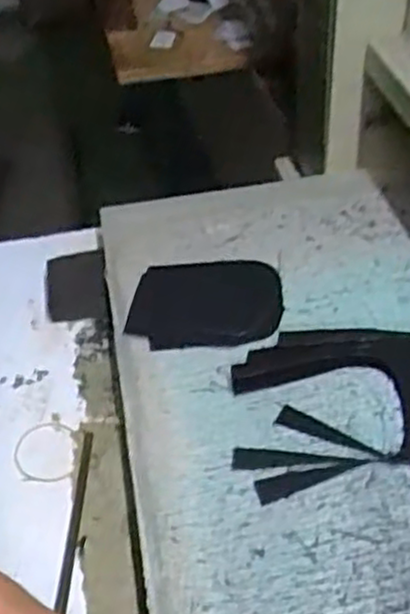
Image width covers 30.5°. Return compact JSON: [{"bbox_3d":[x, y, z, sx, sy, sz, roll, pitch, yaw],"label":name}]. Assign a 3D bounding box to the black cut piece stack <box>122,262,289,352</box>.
[{"bbox_3d":[0.000,-0.004,0.555,0.112,0.013,0.080,-1,43,6],"label":"black cut piece stack"}]

